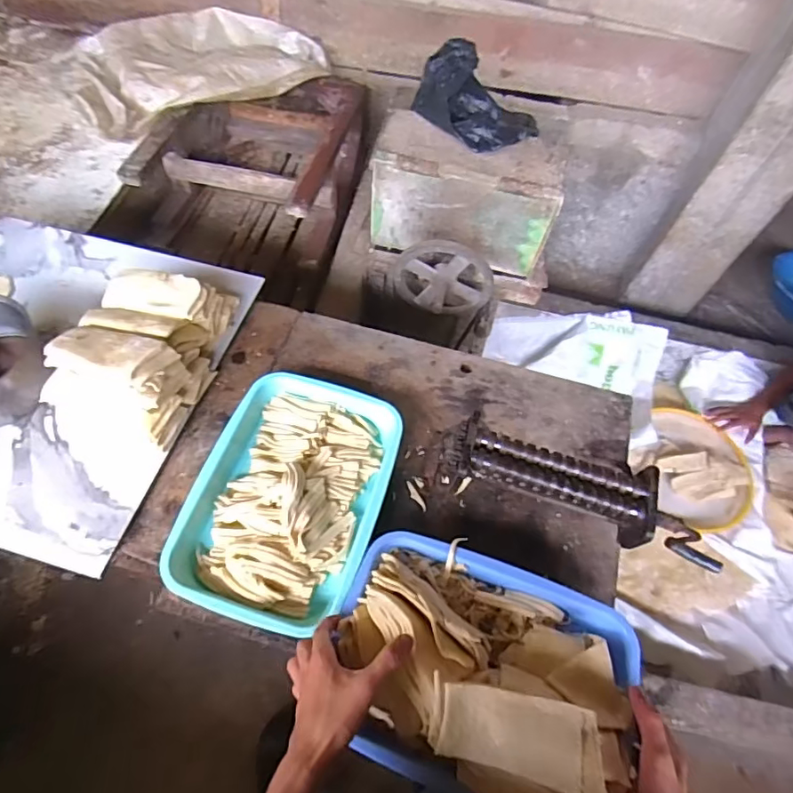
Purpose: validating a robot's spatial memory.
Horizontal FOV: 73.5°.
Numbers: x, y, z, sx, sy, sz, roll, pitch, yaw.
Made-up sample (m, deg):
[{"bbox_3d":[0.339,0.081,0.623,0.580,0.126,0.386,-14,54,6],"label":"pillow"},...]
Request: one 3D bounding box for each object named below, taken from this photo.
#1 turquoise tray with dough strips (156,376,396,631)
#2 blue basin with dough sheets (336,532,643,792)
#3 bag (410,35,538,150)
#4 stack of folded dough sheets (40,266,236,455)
[{"bbox_3d":[-0.132,0.116,0.674,0.228,0.047,0.317,18,61,6],"label":"turquoise tray with dough strips"},{"bbox_3d":[0.090,0.270,0.541,0.299,0.095,0.229,20,61,7],"label":"blue basin with dough sheets"},{"bbox_3d":[0.153,-0.556,0.988,0.188,0.093,0.215,-39,70,-22],"label":"bag"},{"bbox_3d":[-0.347,-0.080,0.720,0.169,0.114,0.257,13,61,3],"label":"stack of folded dough sheets"}]

